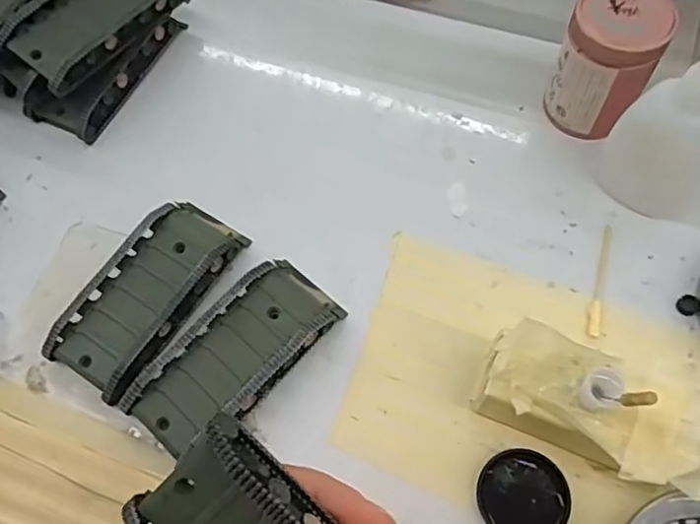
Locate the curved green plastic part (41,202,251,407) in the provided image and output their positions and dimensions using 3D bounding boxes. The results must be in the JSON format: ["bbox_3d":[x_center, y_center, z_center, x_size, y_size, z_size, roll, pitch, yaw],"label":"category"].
[{"bbox_3d":[-0.094,0.014,0.289,0.047,0.020,0.095,30,70,16],"label":"curved green plastic part"}]

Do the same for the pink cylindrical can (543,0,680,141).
[{"bbox_3d":[0.125,-0.096,0.302,0.043,0.064,0.041,-1,65,3],"label":"pink cylindrical can"}]

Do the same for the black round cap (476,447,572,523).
[{"bbox_3d":[0.070,0.095,0.247,0.035,0.007,0.035,-1,65,3],"label":"black round cap"}]

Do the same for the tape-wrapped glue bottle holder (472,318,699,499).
[{"bbox_3d":[0.094,0.059,0.243,0.085,0.042,0.041,24,69,13],"label":"tape-wrapped glue bottle holder"}]

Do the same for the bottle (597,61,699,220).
[{"bbox_3d":[0.148,-0.067,0.259,0.050,0.115,0.047,-41,70,-14],"label":"bottle"}]

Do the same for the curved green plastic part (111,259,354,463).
[{"bbox_3d":[-0.050,0.041,0.273,0.043,0.020,0.096,39,73,19],"label":"curved green plastic part"}]

